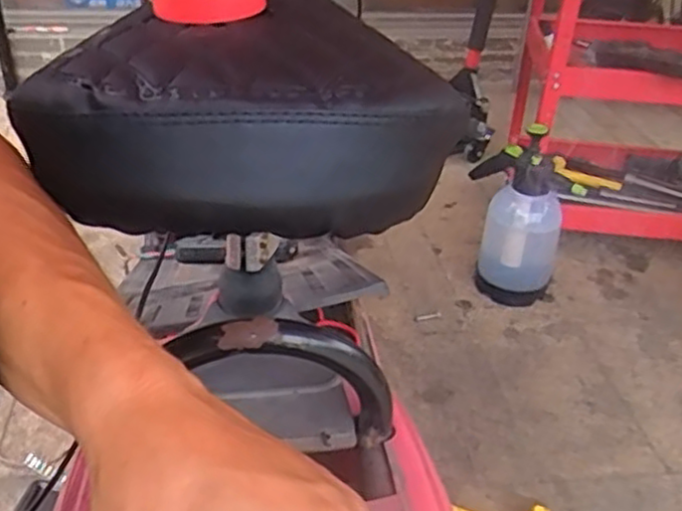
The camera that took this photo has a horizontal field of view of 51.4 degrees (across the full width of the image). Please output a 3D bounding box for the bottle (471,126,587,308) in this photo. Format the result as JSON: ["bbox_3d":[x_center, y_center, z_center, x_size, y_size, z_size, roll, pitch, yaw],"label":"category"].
[{"bbox_3d":[0.354,-0.071,1.417,0.200,0.315,0.129,14,35,16],"label":"bottle"}]

